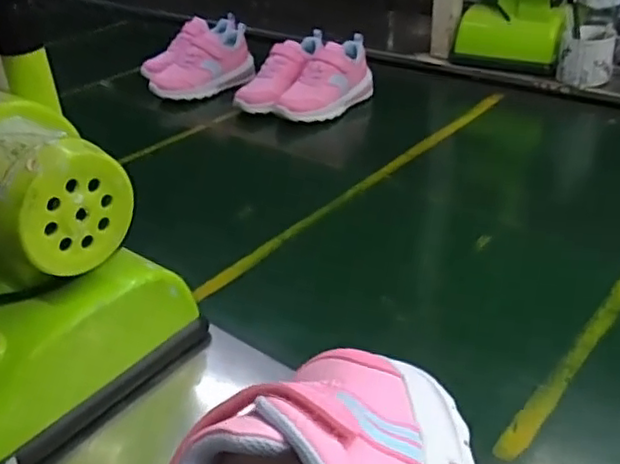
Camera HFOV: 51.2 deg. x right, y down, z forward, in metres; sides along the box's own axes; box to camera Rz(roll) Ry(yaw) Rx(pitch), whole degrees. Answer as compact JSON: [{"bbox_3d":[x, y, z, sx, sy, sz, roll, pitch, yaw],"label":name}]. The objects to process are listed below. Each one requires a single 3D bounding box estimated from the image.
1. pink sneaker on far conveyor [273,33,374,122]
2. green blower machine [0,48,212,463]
[{"bbox_3d":[0.026,-0.250,1.080,0.074,0.087,0.200,26,45,35],"label":"pink sneaker on far conveyor"},{"bbox_3d":[-0.238,0.034,0.501,0.166,0.221,0.231,23,43,33],"label":"green blower machine"}]

